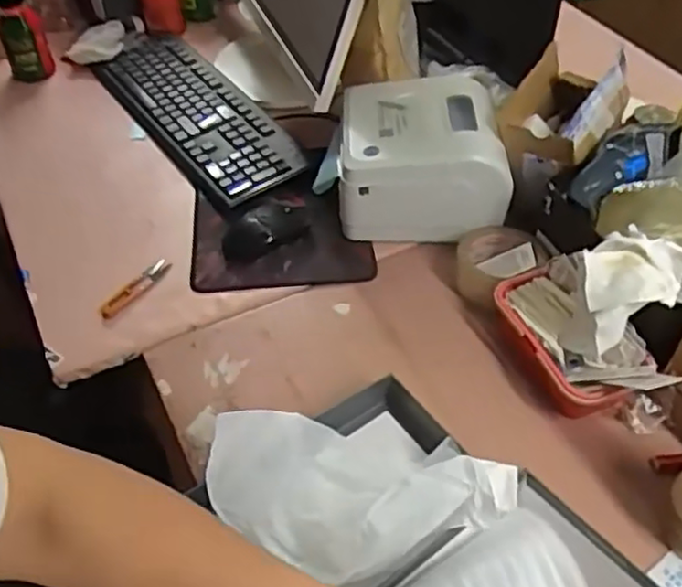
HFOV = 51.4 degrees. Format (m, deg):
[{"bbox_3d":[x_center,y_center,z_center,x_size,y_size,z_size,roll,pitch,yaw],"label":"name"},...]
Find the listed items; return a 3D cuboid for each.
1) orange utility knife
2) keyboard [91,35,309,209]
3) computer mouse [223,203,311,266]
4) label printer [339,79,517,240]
[{"bbox_3d":[-0.233,-0.006,0.808,0.017,0.016,0.102,23,52,21],"label":"orange utility knife"},{"bbox_3d":[-0.203,-0.255,0.999,0.137,0.029,0.380,-35,60,-18],"label":"keyboard"},{"bbox_3d":[-0.092,-0.072,0.854,0.108,0.033,0.061,-33,55,-25],"label":"computer mouse"},{"bbox_3d":[0.083,-0.164,0.855,0.201,0.112,0.168,-5,48,-3],"label":"label printer"}]

